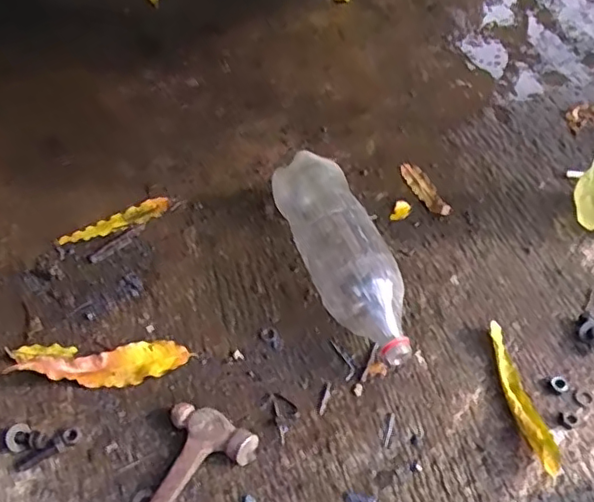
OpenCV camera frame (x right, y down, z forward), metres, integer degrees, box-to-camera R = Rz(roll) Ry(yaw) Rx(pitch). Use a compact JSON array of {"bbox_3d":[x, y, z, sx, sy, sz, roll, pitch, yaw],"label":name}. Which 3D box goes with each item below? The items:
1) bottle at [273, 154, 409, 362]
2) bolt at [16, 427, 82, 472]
[{"bbox_3d":[0.053,0.001,0.720,0.085,0.098,0.295,-16,50,-9],"label":"bottle"},{"bbox_3d":[-0.252,0.200,0.619,0.070,0.014,0.017,-30,53,-4],"label":"bolt"}]

